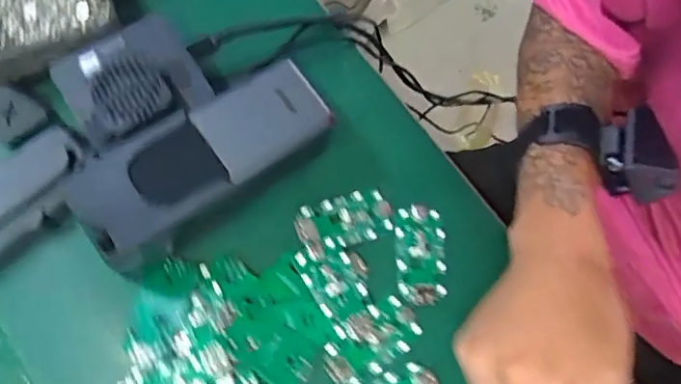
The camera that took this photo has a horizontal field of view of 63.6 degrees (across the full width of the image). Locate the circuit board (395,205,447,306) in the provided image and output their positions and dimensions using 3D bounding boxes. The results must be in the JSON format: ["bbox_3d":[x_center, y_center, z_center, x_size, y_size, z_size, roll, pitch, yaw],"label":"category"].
[{"bbox_3d":[0.054,0.041,0.366,0.033,0.009,0.064,0,75,-1],"label":"circuit board"}]

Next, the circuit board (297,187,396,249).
[{"bbox_3d":[0.002,0.018,0.363,0.065,0.007,0.034,-11,70,-23],"label":"circuit board"}]

